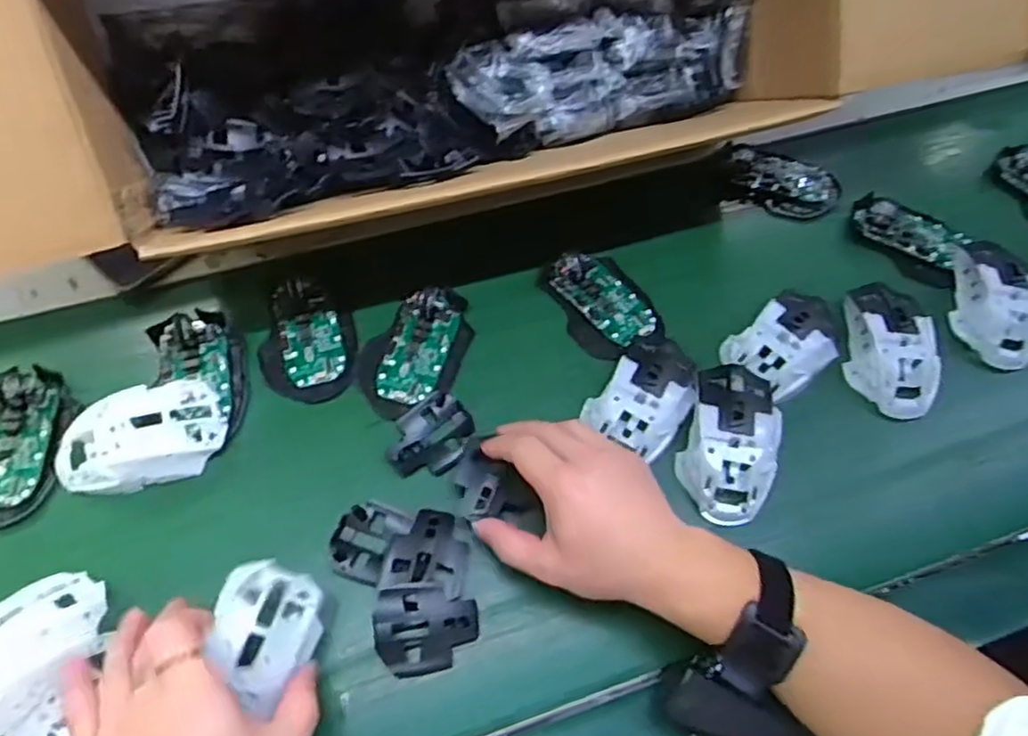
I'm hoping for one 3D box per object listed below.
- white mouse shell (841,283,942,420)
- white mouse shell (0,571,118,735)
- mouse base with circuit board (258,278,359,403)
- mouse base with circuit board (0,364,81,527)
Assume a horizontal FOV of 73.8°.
[{"bbox_3d":[0.299,-0.018,0.540,0.063,0.040,0.110,0,61,-3],"label":"white mouse shell"},{"bbox_3d":[-0.292,0.167,0.393,0.105,0.024,0.070,-35,68,-20],"label":"white mouse shell"},{"bbox_3d":[-0.162,-0.023,0.530,0.072,0.026,0.095,-17,63,-12],"label":"mouse base with circuit board"},{"bbox_3d":[-0.359,0.052,0.485,0.070,0.026,0.113,-2,61,-4],"label":"mouse base with circuit board"}]

